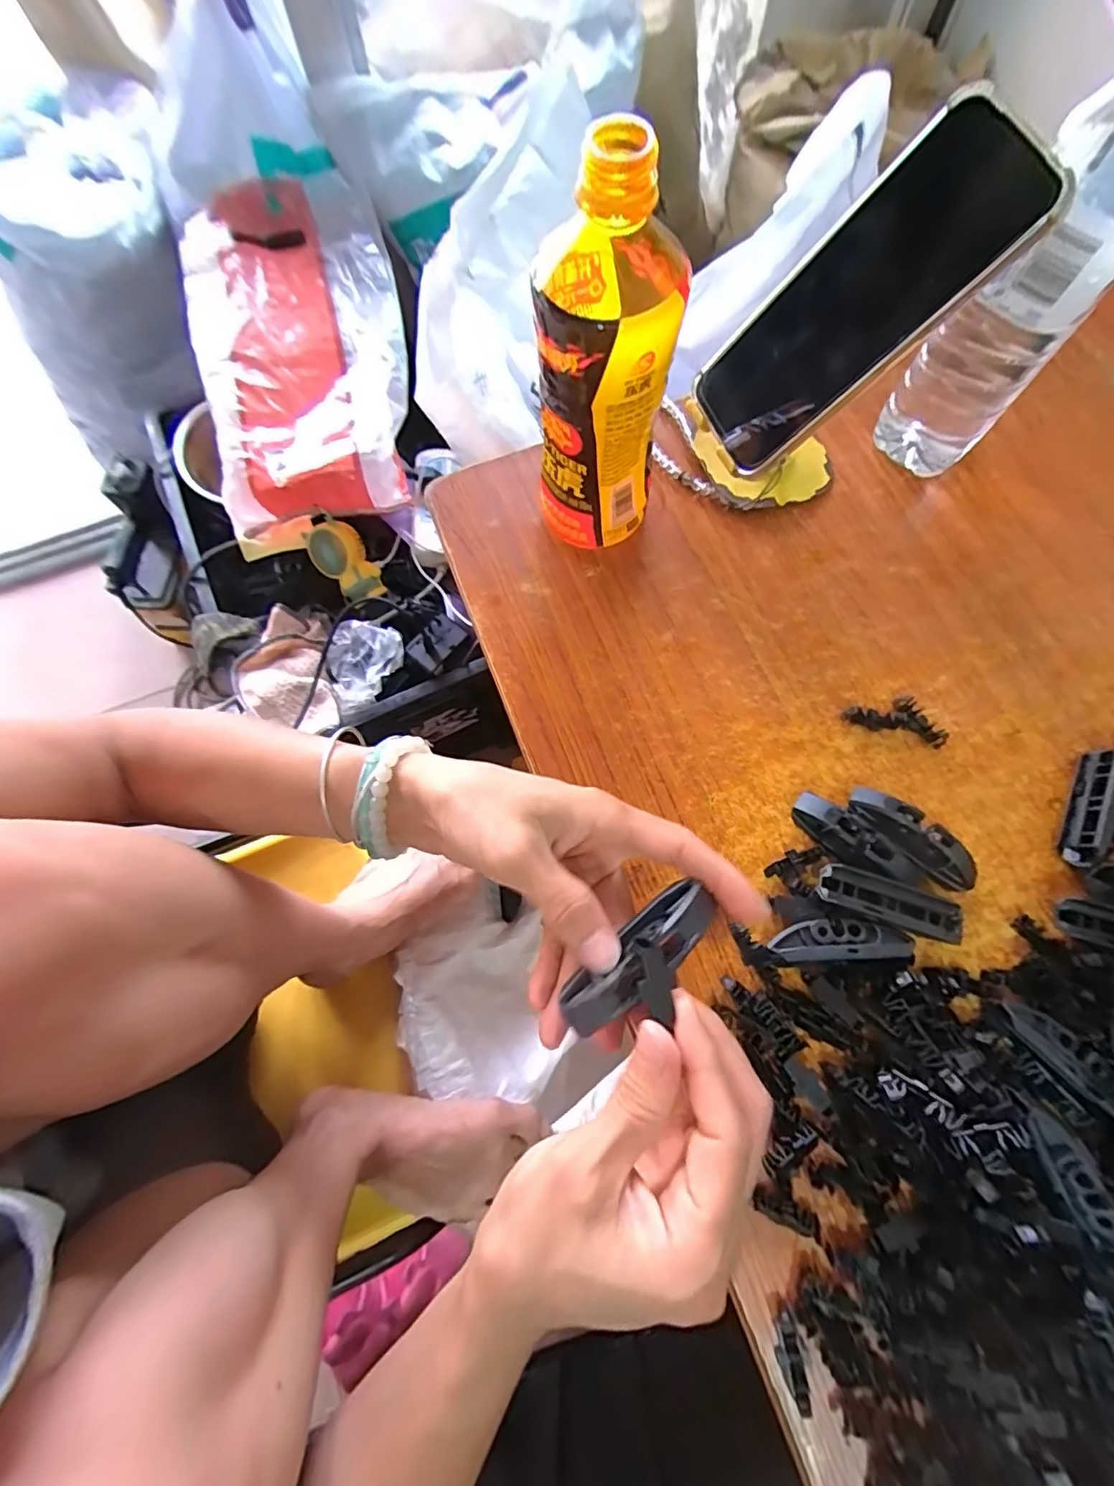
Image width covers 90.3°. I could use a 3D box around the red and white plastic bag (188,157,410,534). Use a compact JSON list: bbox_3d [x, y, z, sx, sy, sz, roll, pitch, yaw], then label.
[{"bbox_3d":[-0.324,-0.503,0.693,0.261,0.107,0.454,-17,73,-4],"label":"red and white plastic bag"}]

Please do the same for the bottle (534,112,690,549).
[{"bbox_3d":[0.024,-0.191,0.295,0.063,0.187,0.074,1,72,2],"label":"bottle"}]

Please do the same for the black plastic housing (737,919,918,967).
[{"bbox_3d":[0.138,0.102,0.281,0.077,0.011,0.021,-2,72,1],"label":"black plastic housing"}]

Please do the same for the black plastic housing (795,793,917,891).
[{"bbox_3d":[0.162,0.056,0.303,0.071,0.018,0.021,38,77,13],"label":"black plastic housing"}]

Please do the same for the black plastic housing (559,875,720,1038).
[{"bbox_3d":[0.032,0.081,0.208,0.070,0.019,0.022,-41,76,-12],"label":"black plastic housing"}]

